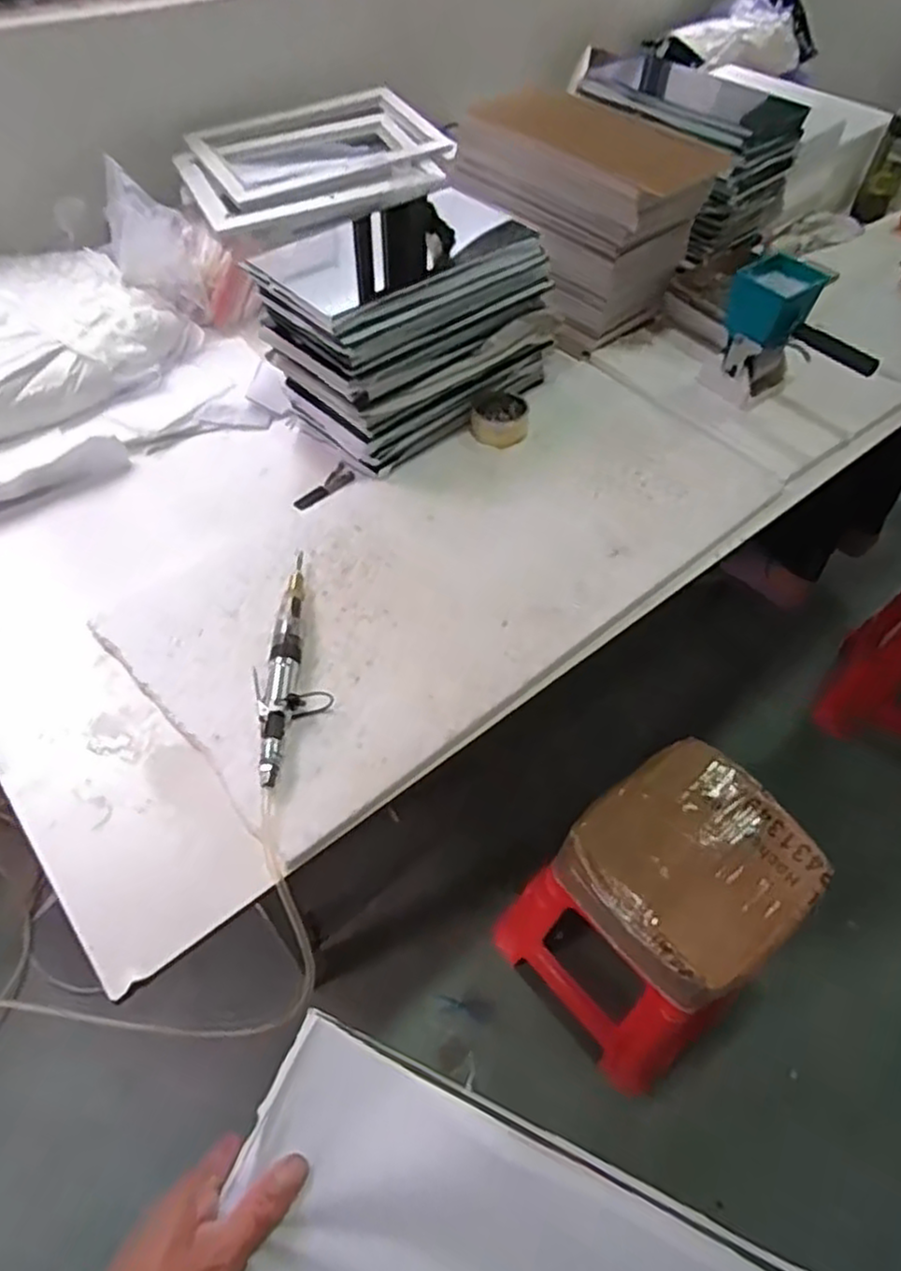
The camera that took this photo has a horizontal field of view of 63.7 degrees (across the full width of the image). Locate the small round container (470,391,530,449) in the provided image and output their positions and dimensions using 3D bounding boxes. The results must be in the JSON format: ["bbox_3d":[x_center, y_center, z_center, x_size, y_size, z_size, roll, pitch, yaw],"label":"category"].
[{"bbox_3d":[0.074,-0.322,1.080,0.083,0.039,0.091,5,52,3],"label":"small round container"}]

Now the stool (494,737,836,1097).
[{"bbox_3d":[0.354,0.485,1.217,0.350,0.539,0.330,-34,60,-24],"label":"stool"}]

